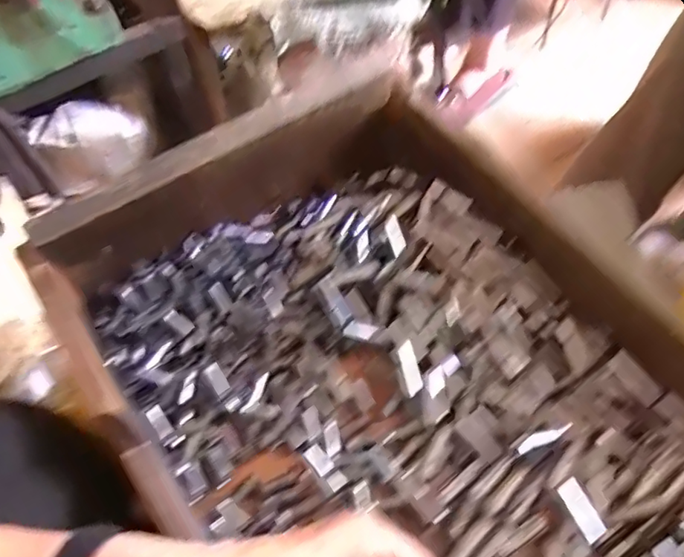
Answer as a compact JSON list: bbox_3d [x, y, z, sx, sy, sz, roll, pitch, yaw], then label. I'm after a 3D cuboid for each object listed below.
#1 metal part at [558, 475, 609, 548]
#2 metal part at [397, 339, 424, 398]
[{"bbox_3d":[0.155,0.150,0.367,0.016,0.004,0.037,-27,65,-4],"label":"metal part"},{"bbox_3d":[0.050,0.066,0.417,0.013,0.005,0.040,-9,70,-2],"label":"metal part"}]

